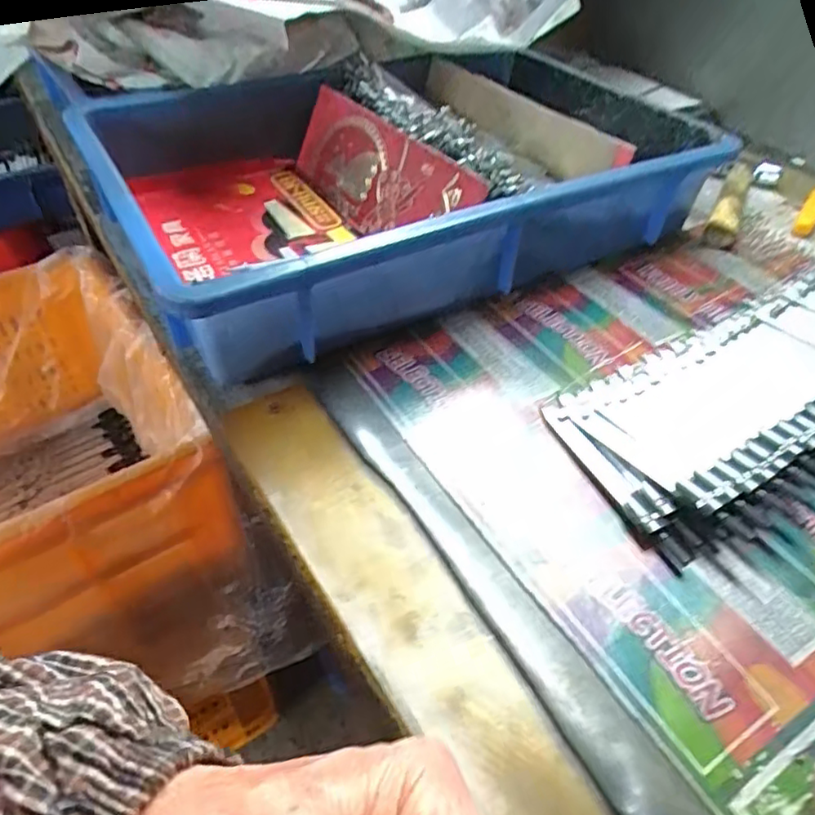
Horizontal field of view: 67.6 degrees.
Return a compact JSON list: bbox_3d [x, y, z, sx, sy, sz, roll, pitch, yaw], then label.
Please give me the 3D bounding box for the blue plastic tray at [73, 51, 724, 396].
[{"bbox_3d":[-0.014,-0.188,0.482,0.406,0.087,0.307,-21,50,-23],"label":"blue plastic tray"}]

